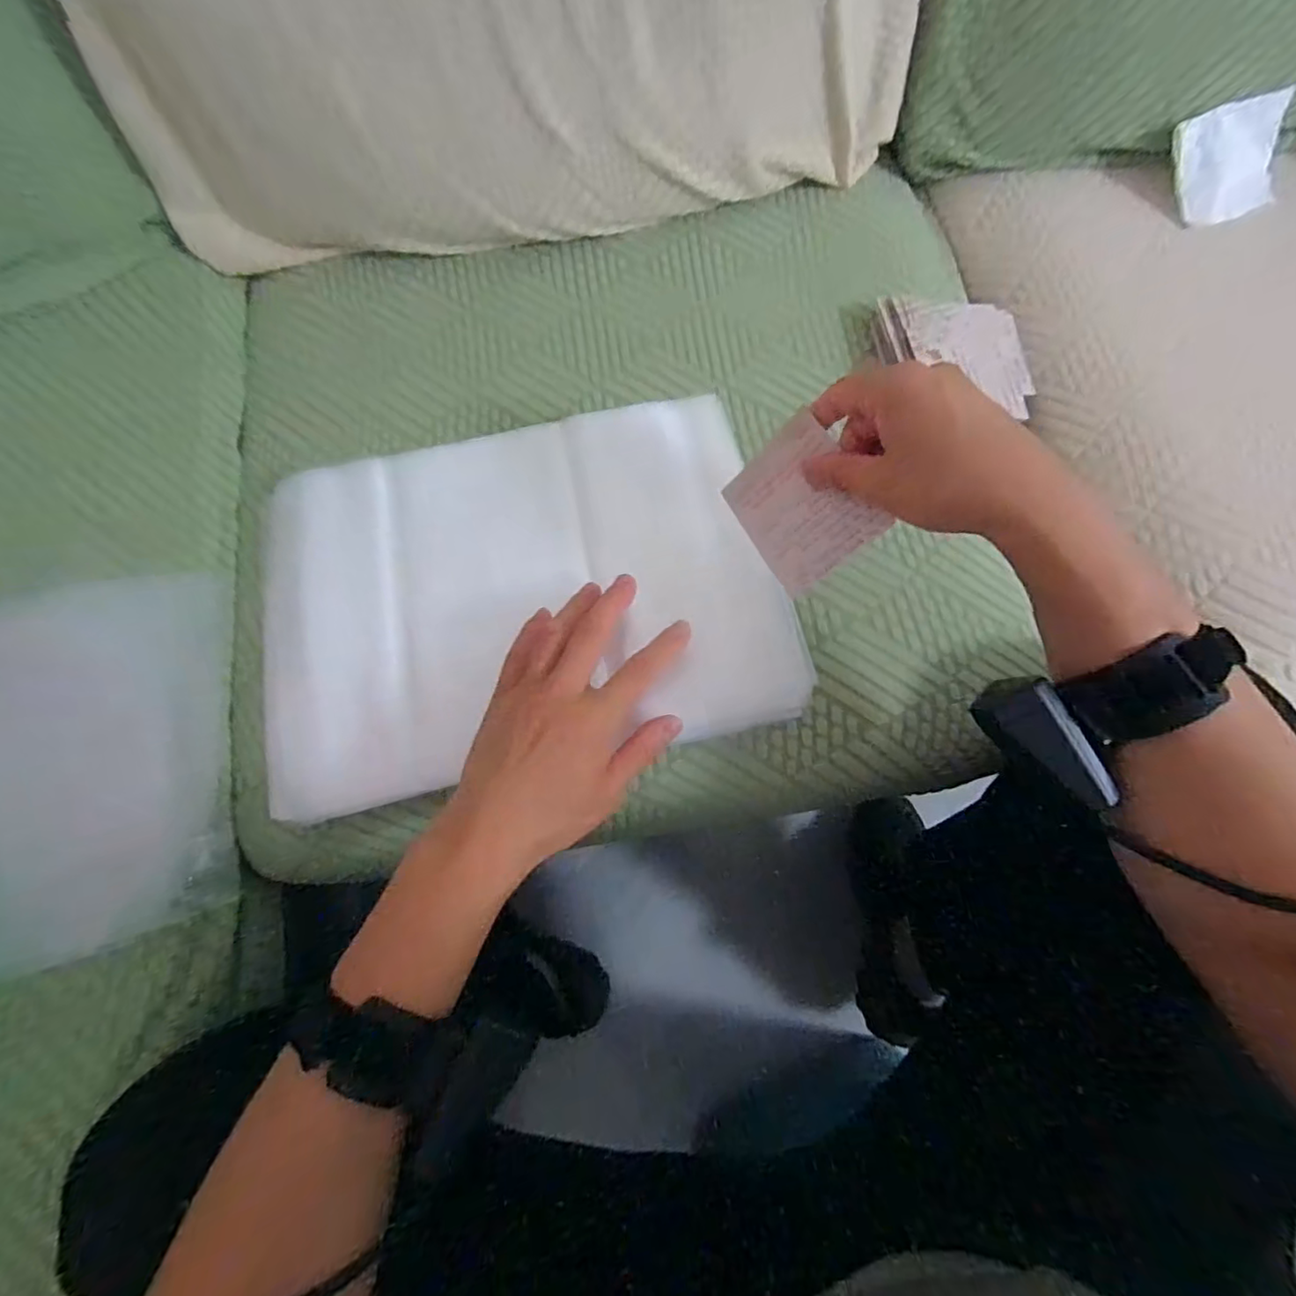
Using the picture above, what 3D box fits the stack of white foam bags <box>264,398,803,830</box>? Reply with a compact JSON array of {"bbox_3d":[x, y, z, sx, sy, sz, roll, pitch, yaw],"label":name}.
[{"bbox_3d":[-0.092,-0.041,0.426,0.358,0.025,0.254,-12,74,-2],"label":"stack of white foam bags"}]

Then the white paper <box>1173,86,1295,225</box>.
[{"bbox_3d":[0.494,-0.411,0.500,0.088,0.012,0.085,-12,101,2],"label":"white paper"}]

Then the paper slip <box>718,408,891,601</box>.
[{"bbox_3d":[0.096,-0.093,0.377,0.074,0.009,0.098,-39,65,29],"label":"paper slip"}]

